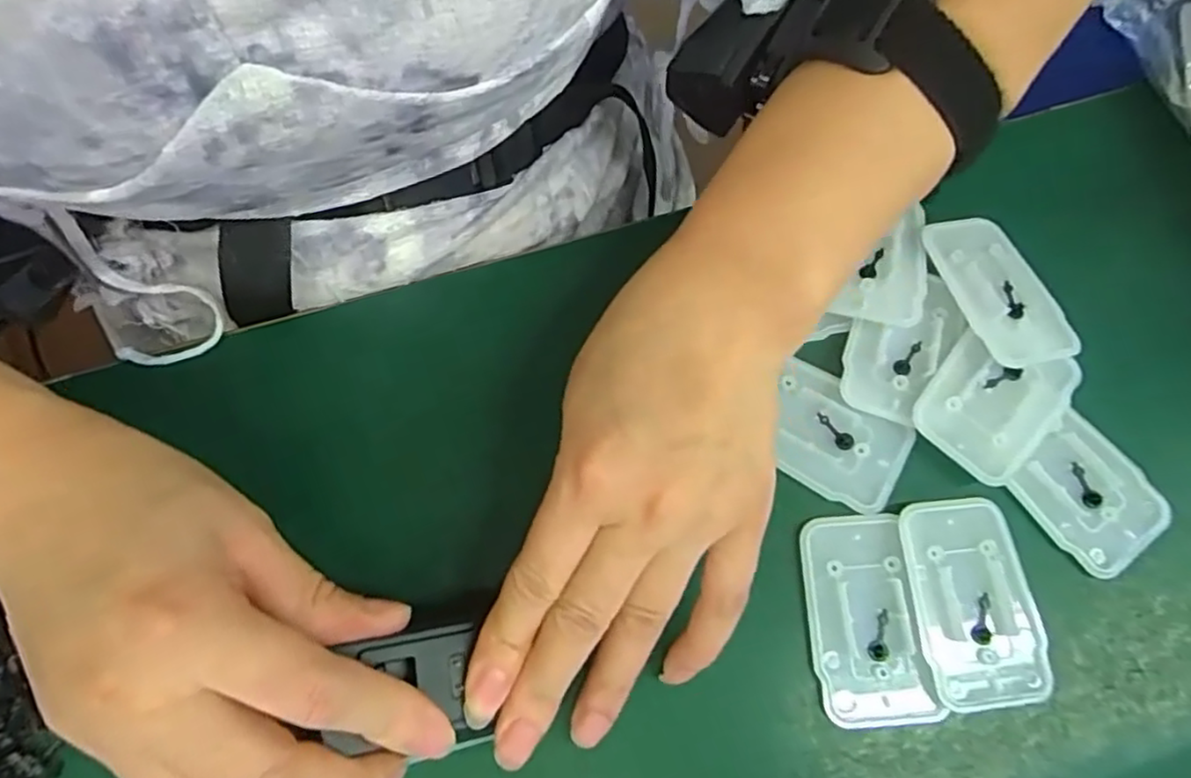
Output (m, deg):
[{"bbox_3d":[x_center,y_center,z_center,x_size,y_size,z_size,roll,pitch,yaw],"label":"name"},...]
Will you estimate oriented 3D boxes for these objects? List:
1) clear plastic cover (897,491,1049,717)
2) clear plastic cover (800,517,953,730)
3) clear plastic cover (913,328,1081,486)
[{"bbox_3d":[0.132,0.074,0.230,0.041,0.004,0.068,-5,73,-2],"label":"clear plastic cover"},{"bbox_3d":[0.094,0.080,0.231,0.037,0.004,0.069,-6,73,-2],"label":"clear plastic cover"},{"bbox_3d":[0.151,0.004,0.249,0.043,0.006,0.059,38,76,11],"label":"clear plastic cover"}]

